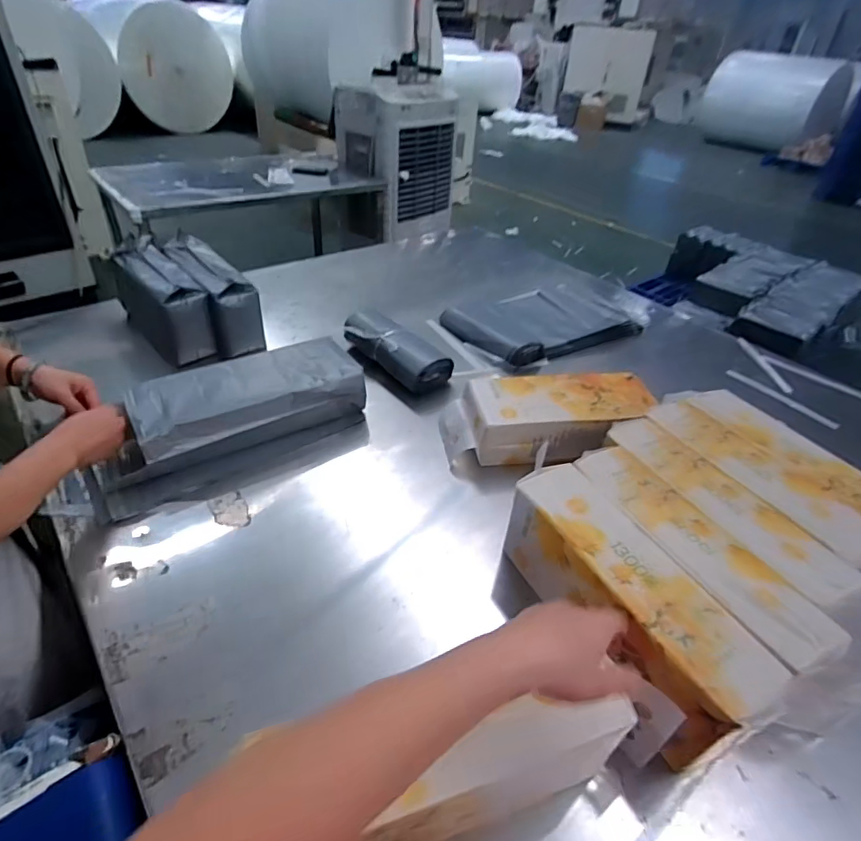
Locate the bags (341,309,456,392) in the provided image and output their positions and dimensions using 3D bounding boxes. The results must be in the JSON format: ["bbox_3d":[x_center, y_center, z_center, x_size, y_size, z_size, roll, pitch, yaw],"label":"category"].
[{"bbox_3d":[-0.074,-0.135,1.032,0.091,0.080,0.243,-27,47,-35],"label":"bags"}]

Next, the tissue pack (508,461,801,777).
[{"bbox_3d":[0.212,0.196,0.570,0.098,0.122,0.309,-16,40,-25],"label":"tissue pack"}]

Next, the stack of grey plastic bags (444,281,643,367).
[{"bbox_3d":[0.266,-0.238,1.224,0.433,0.068,0.275,-18,43,-26],"label":"stack of grey plastic bags"}]

